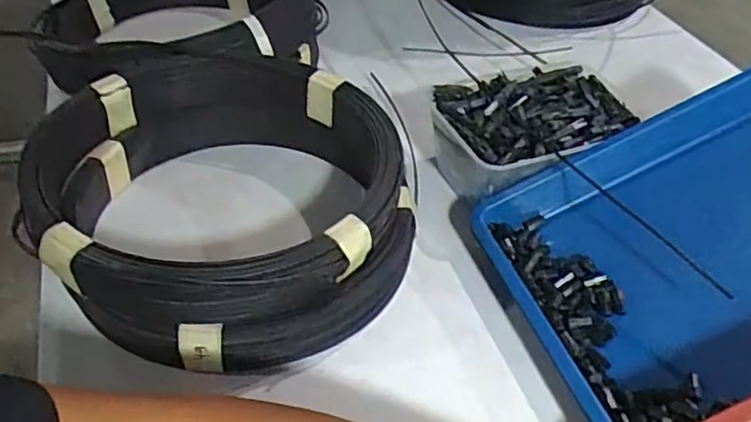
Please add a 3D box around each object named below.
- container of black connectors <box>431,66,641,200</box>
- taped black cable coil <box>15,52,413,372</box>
[{"bbox_3d":[0.135,-0.062,0.577,0.163,0.079,0.117,-9,44,-14],"label":"container of black connectors"},{"bbox_3d":[-0.109,-0.016,0.502,0.252,0.093,0.267,3,42,-2],"label":"taped black cable coil"}]

